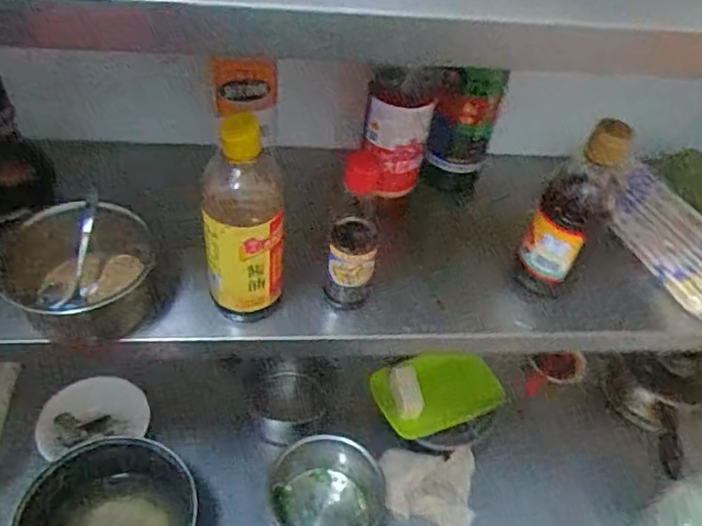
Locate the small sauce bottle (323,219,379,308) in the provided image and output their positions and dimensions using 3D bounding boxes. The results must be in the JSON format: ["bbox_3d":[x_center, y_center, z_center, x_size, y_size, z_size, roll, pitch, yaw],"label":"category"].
[{"bbox_3d":[0.001,-0.001,0.583,0.042,0.096,0.041,4,45,-4],"label":"small sauce bottle"}]

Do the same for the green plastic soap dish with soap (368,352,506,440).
[{"bbox_3d":[0.123,0.180,0.861,0.185,0.061,0.105,-8,47,-15],"label":"green plastic soap dish with soap"}]

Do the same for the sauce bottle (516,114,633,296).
[{"bbox_3d":[0.213,-0.047,0.595,0.062,0.189,0.057,28,48,19],"label":"sauce bottle"}]

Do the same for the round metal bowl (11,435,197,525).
[{"bbox_3d":[-0.307,0.328,0.760,0.207,0.086,0.205,4,45,-4],"label":"round metal bowl"}]

